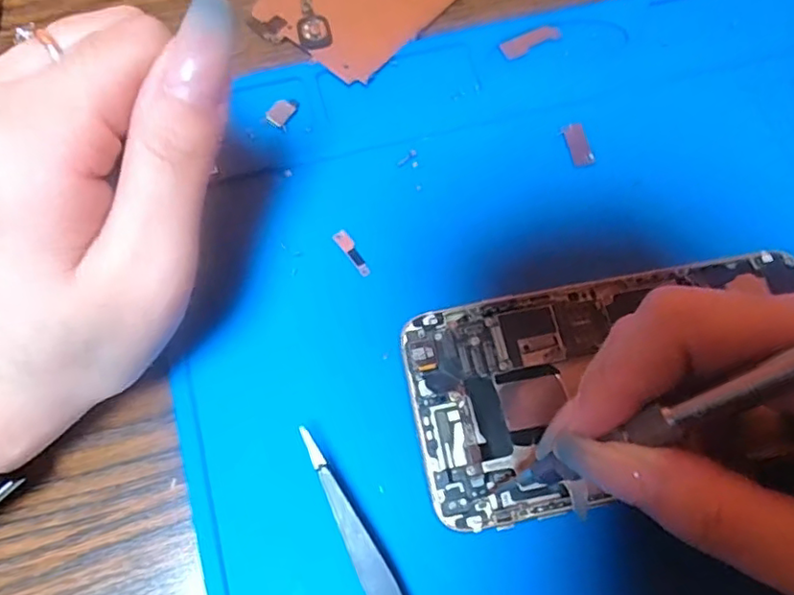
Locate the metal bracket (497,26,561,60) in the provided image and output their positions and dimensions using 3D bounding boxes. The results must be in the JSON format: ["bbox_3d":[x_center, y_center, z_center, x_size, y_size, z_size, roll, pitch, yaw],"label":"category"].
[{"bbox_3d":[0.052,-0.101,0.232,0.025,0.004,0.009,-29,74,-11],"label":"metal bracket"}]

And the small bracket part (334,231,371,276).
[{"bbox_3d":[-0.015,-0.015,0.202,0.005,0.004,0.019,-32,74,-15],"label":"small bracket part"}]

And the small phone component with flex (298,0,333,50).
[{"bbox_3d":[-0.032,-0.107,0.230,0.012,0.004,0.023,-11,72,-5],"label":"small phone component with flex"}]

